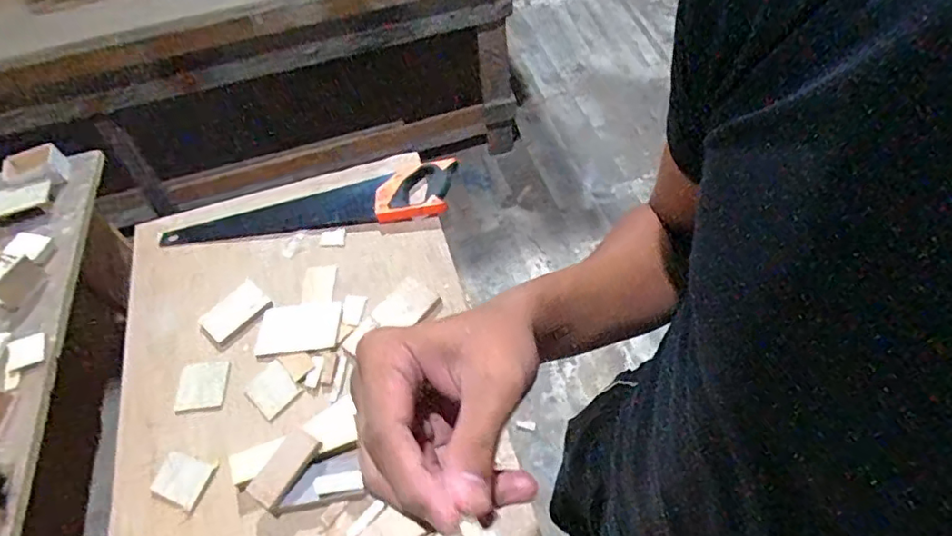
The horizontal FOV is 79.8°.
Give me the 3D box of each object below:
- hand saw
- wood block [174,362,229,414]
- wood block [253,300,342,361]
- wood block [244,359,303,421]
[{"bbox_3d":[-0.290,-0.108,0.989,0.506,0.030,0.105,-11,56,0],"label":"hand saw"},{"bbox_3d":[-0.399,0.173,0.830,0.067,0.014,0.071,-6,56,3],"label":"wood block"},{"bbox_3d":[-0.262,0.088,0.841,0.121,0.011,0.085,-12,56,-1],"label":"wood block"},{"bbox_3d":[-0.293,0.173,0.817,0.074,0.011,0.061,38,68,27],"label":"wood block"}]

